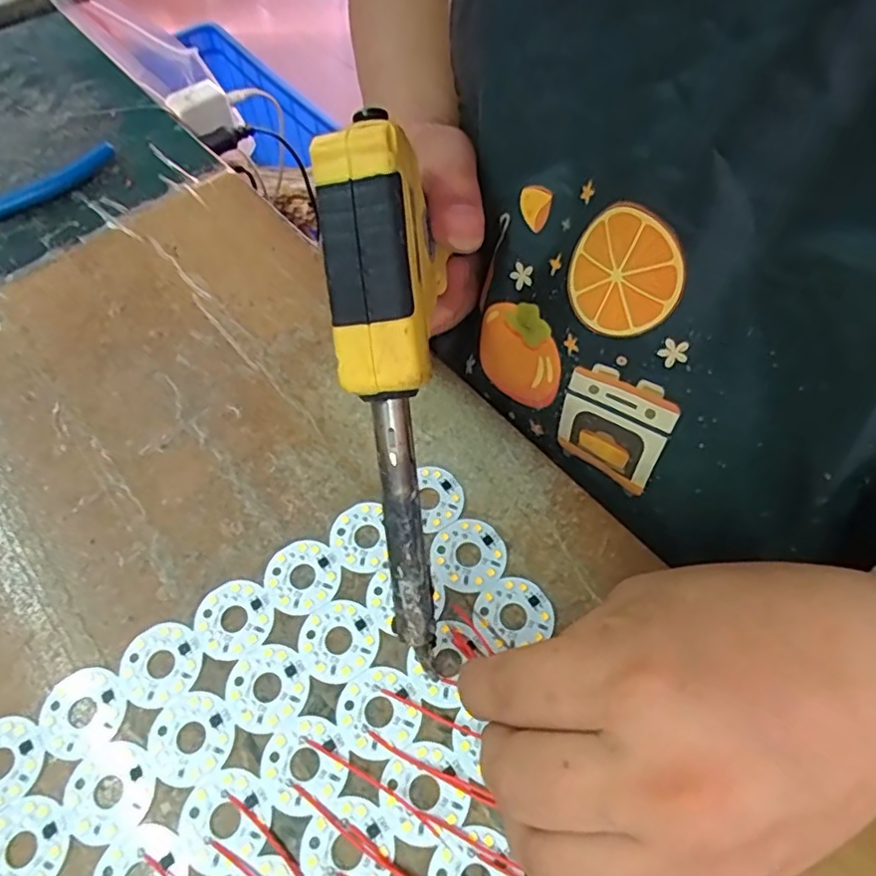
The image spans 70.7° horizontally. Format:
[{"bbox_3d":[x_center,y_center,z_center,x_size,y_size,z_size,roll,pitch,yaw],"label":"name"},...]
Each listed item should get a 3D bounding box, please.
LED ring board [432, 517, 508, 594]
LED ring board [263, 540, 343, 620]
[{"bbox_3d":[0.013,0.047,0.254,0.030,0.004,0.031,30,66,19],"label":"LED ring board"},{"bbox_3d":[-0.056,0.056,0.252,0.030,0.004,0.030,28,65,17],"label":"LED ring board"}]

